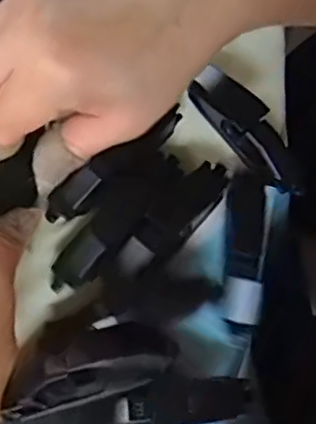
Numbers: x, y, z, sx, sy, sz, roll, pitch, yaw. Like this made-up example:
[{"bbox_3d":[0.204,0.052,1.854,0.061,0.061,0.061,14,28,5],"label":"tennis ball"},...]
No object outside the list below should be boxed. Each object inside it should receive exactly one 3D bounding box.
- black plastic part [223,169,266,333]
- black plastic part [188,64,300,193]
[{"bbox_3d":[0.040,0.015,0.307,0.018,0.016,0.076,8,60,0],"label":"black plastic part"},{"bbox_3d":[0.044,-0.039,0.323,0.017,0.028,0.069,-40,79,-12],"label":"black plastic part"}]

